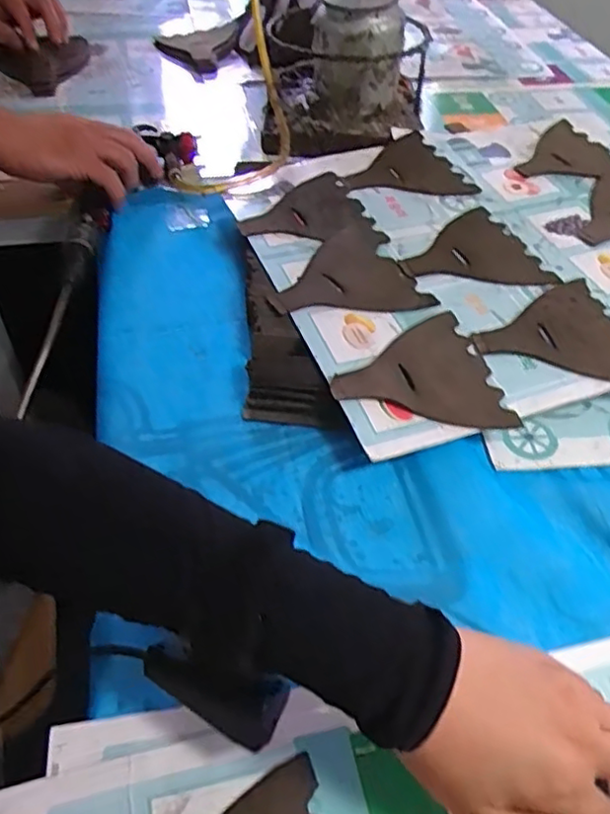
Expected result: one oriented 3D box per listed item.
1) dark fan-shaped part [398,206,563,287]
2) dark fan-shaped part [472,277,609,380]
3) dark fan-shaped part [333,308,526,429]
[{"bbox_3d":[0.149,-0.139,0.592,0.124,0.004,0.122,-18,54,-18],"label":"dark fan-shaped part"},{"bbox_3d":[0.203,-0.055,0.523,0.124,0.006,0.116,-12,52,-10],"label":"dark fan-shaped part"},{"bbox_3d":[0.083,-0.020,0.487,0.125,0.005,0.114,-12,55,-17],"label":"dark fan-shaped part"}]

